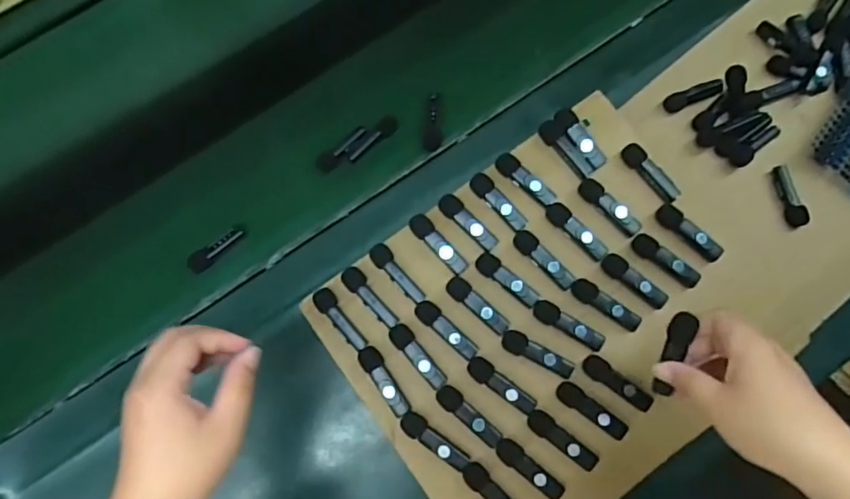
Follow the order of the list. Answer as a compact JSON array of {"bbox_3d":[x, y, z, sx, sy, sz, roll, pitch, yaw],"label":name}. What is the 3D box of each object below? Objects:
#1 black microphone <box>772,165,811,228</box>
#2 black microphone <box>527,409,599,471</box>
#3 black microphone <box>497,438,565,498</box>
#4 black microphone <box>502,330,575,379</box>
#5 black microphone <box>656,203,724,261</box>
[{"bbox_3d":[0.373,-0.055,0.571,0.018,0.012,0.064,-11,78,-1],"label":"black microphone"},{"bbox_3d":[0.116,0.161,0.470,0.067,0.010,0.019,40,80,11],"label":"black microphone"},{"bbox_3d":[0.087,0.184,0.465,0.065,0.010,0.019,42,81,11],"label":"black microphone"},{"bbox_3d":[0.097,0.091,0.480,0.066,0.010,0.020,30,78,9],"label":"black microphone"},{"bbox_3d":[0.238,-0.016,0.500,0.067,0.011,0.021,41,80,11],"label":"black microphone"}]

